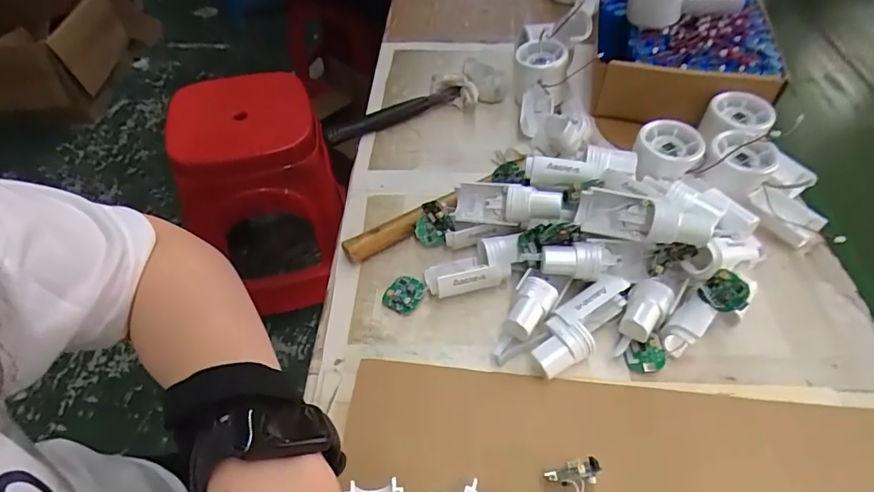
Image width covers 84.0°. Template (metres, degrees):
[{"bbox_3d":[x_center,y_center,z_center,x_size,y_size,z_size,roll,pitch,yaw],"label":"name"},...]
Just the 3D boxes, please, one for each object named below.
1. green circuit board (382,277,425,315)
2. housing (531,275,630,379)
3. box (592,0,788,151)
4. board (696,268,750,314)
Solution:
[{"bbox_3d":[-0.027,0.040,0.403,0.027,0.008,0.032,23,55,18],"label":"green circuit board"},{"bbox_3d":[0.107,0.059,0.363,0.034,0.036,0.089,37,60,26],"label":"housing"},{"bbox_3d":[0.282,-0.224,0.579,0.190,0.090,0.199,12,52,10],"label":"box"},{"bbox_3d":[0.211,0.033,0.355,0.029,0.005,0.034,-53,31,6],"label":"board"}]

